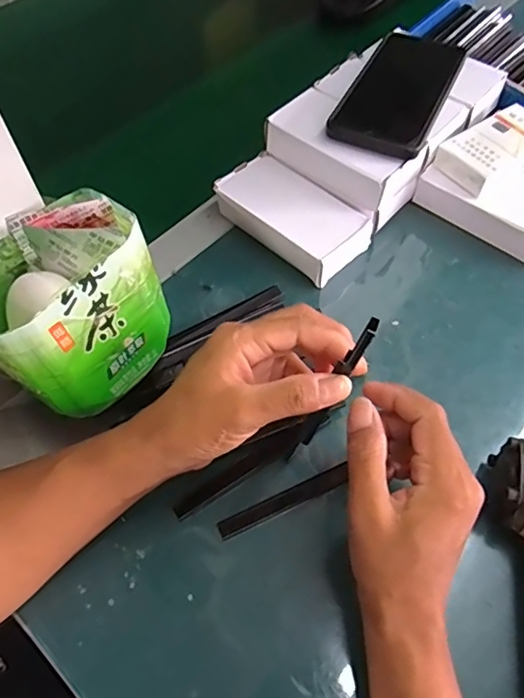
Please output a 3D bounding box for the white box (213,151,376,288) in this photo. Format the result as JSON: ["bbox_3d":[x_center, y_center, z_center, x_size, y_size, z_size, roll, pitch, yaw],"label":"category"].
[{"bbox_3d":[0.025,-0.114,0.454,0.073,0.031,0.123,-40,64,-21],"label":"white box"}]

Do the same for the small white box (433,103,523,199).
[{"bbox_3d":[0.203,-0.171,0.457,0.102,0.025,0.051,-30,62,-16],"label":"small white box"}]

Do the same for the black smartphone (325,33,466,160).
[{"bbox_3d":[0.117,-0.220,0.454,0.077,0.011,0.156,21,61,13],"label":"black smartphone"}]

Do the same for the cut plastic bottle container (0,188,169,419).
[{"bbox_3d":[-0.115,-0.024,0.320,0.081,0.088,0.108,37,66,22],"label":"cut plastic bottle container"}]

